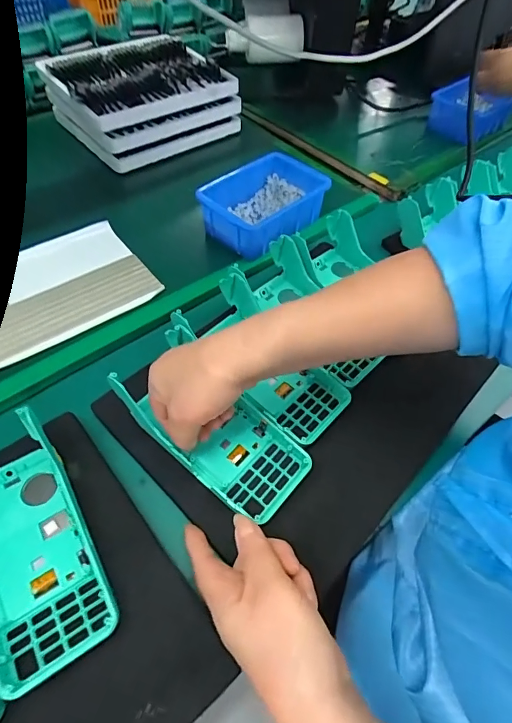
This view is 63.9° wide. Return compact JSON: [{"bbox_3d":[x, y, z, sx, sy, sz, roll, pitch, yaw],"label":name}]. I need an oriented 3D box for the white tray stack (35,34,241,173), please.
[{"bbox_3d":[-0.175,-0.403,0.633,0.234,0.094,0.194,-31,61,-24],"label":"white tray stack"}]

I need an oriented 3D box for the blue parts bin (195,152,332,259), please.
[{"bbox_3d":[0.009,-0.193,0.513,0.152,0.057,0.100,-36,63,-27],"label":"blue parts bin"}]

